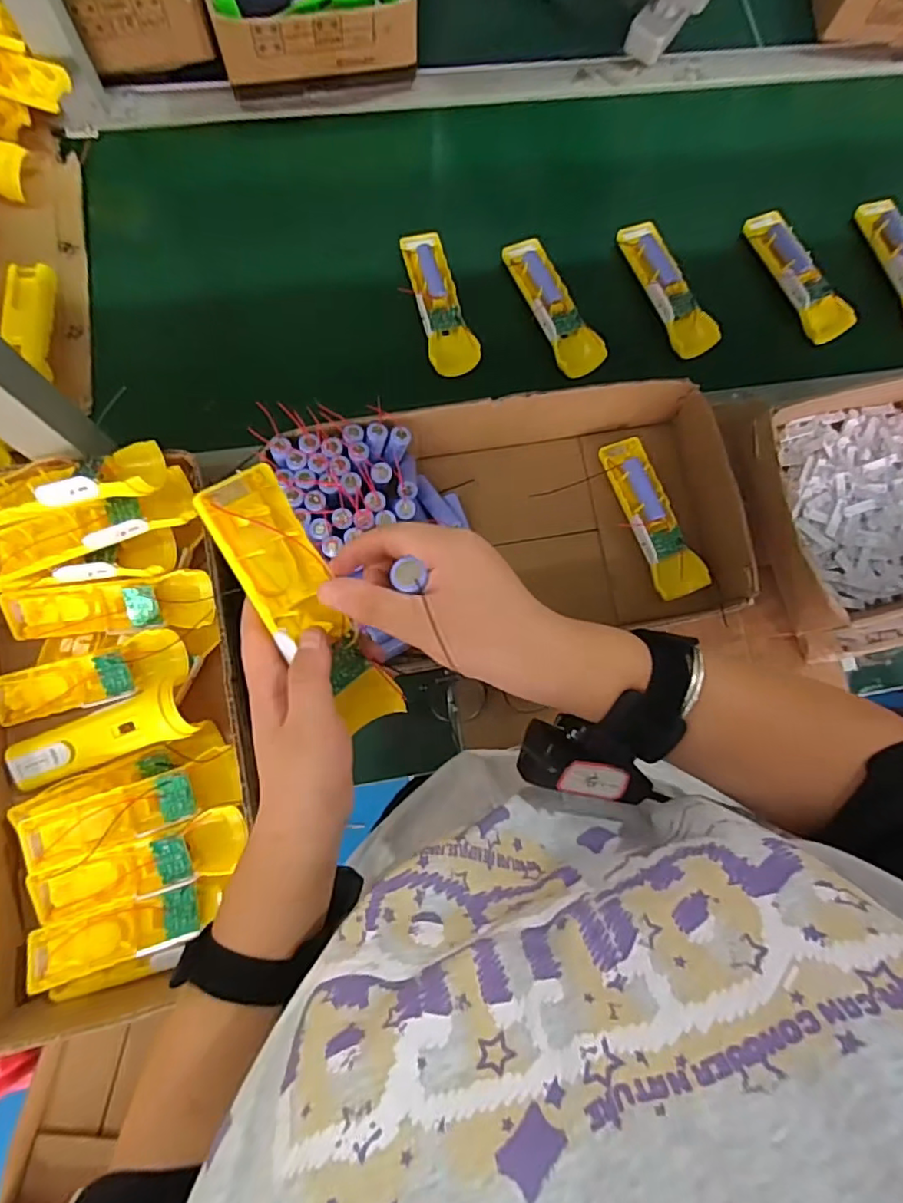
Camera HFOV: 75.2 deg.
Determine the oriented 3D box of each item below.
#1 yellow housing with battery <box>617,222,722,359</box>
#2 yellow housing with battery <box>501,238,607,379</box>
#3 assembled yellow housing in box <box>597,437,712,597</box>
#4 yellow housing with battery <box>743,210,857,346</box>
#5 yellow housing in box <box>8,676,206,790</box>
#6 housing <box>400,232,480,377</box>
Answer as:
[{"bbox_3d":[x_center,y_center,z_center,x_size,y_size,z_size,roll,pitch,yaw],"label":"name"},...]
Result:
[{"bbox_3d":[0.237,-0.346,0.645,0.051,0.023,0.169,-21,86,-8],"label":"yellow housing with battery"},{"bbox_3d":[0.109,-0.318,0.628,0.047,0.022,0.163,-24,86,-8],"label":"yellow housing with battery"},{"bbox_3d":[0.196,-0.084,0.572,0.043,0.032,0.163,-18,85,-8],"label":"assembled yellow housing in box"},{"bbox_3d":[0.394,-0.372,0.663,0.052,0.029,0.168,-21,86,-8],"label":"yellow housing with battery"},{"bbox_3d":[-0.292,0.112,0.485,0.162,0.023,0.046,-21,85,8],"label":"yellow housing in box"},{"bbox_3d":[-0.013,-0.317,0.619,0.048,0.026,0.170,-13,85,-7],"label":"housing"}]

